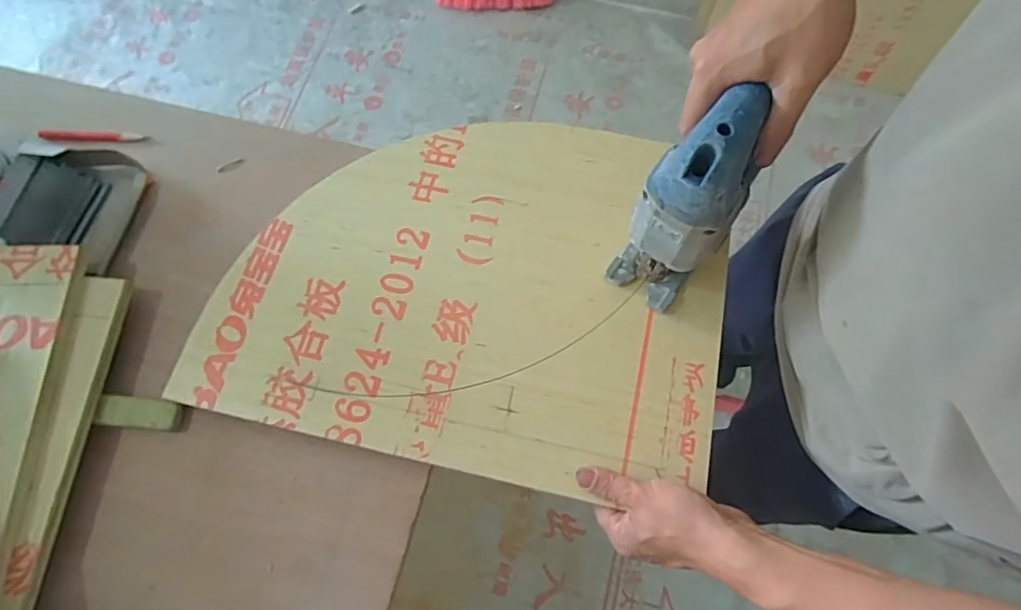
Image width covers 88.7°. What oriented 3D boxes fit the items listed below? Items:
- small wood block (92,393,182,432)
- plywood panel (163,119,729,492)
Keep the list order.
[{"bbox_3d":[-0.358,0.104,0.503,0.080,0.007,0.029,5,74,2],"label":"small wood block"},{"bbox_3d":[-0.039,-0.037,0.524,0.482,0.008,0.359,10,71,6],"label":"plywood panel"}]

